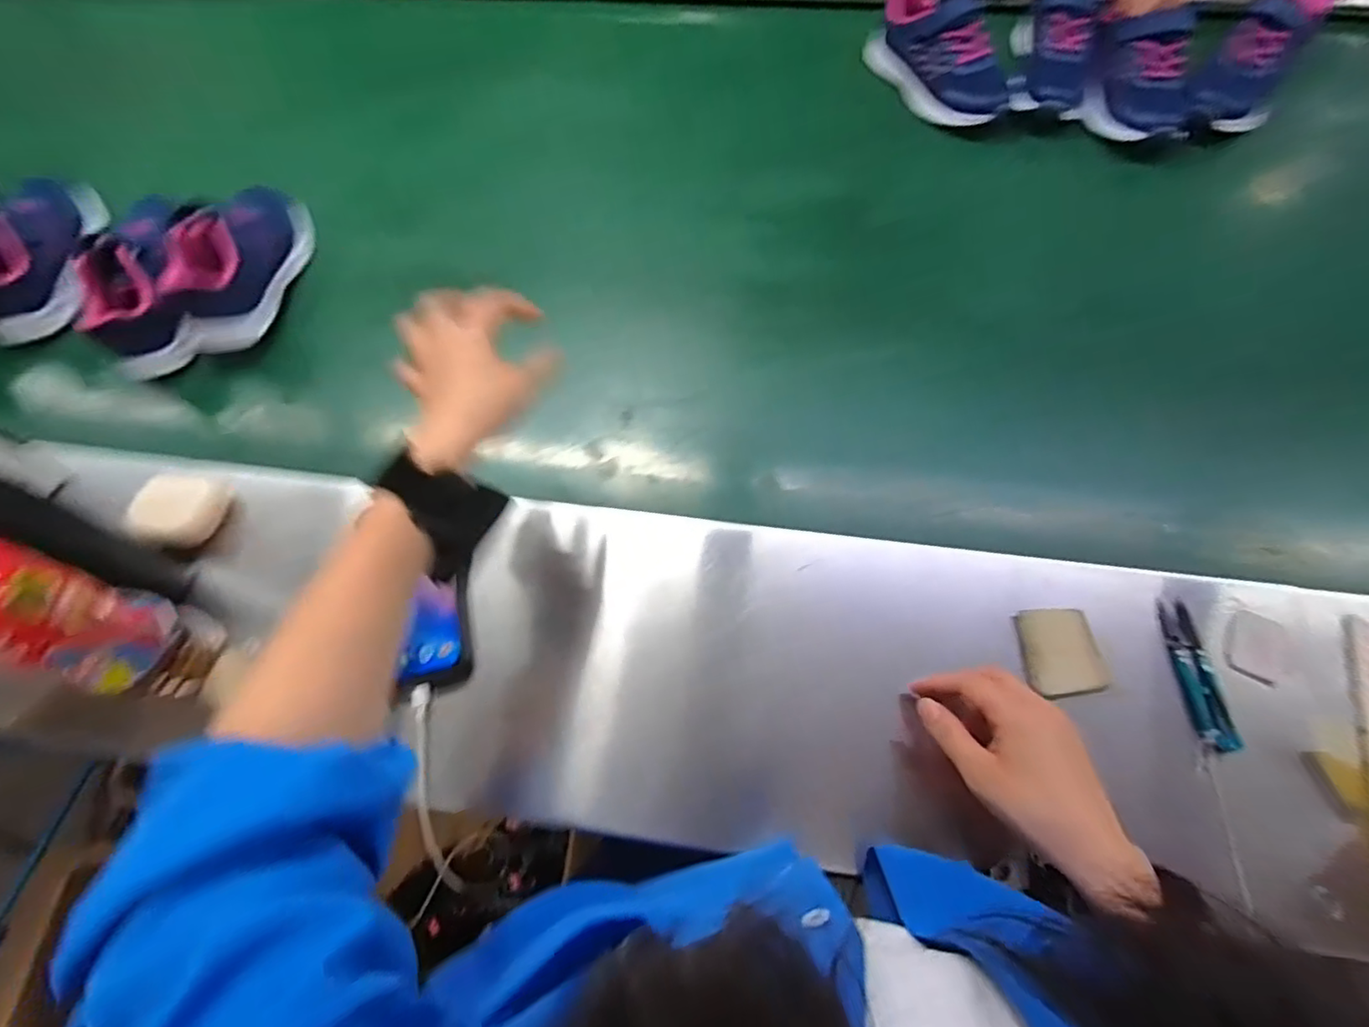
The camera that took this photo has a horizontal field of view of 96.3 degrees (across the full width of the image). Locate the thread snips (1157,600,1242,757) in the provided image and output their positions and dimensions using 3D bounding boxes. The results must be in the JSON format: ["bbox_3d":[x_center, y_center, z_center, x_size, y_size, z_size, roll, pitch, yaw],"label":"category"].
[{"bbox_3d":[0.375,0.115,0.444,0.026,0.017,0.105,1,67,-1],"label":"thread snips"}]

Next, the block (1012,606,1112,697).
[{"bbox_3d":[0.279,0.103,0.455,0.050,0.025,0.060,-1,67,-2],"label":"block"}]

